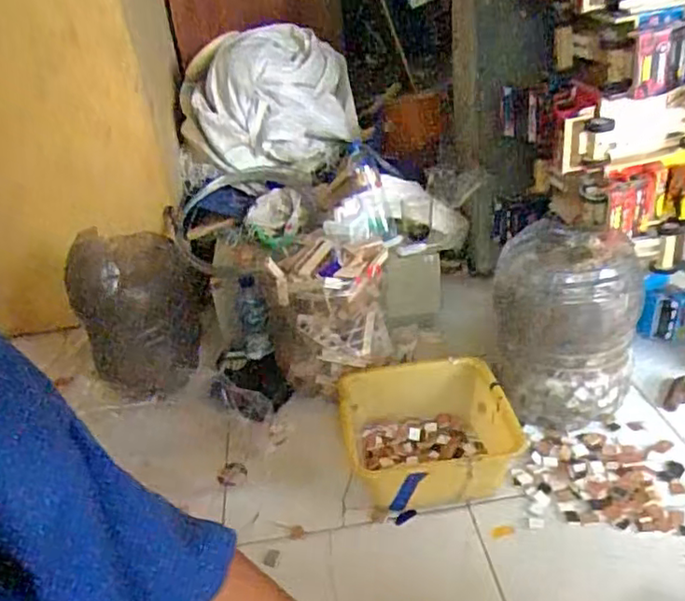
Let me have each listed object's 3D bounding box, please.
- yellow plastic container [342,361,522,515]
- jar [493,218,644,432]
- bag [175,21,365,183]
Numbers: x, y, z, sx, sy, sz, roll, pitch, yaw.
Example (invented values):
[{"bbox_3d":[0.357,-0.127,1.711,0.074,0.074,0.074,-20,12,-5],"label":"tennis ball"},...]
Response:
[{"bbox_3d":[0.144,0.227,1.078,0.280,0.138,0.273,-7,30,1],"label":"yellow plastic container"},{"bbox_3d":[0.399,0.052,1.158,0.223,0.313,0.250,2,31,15],"label":"jar"},{"bbox_3d":[-0.215,-0.513,1.629,0.390,0.324,0.298,12,35,30],"label":"bag"}]

